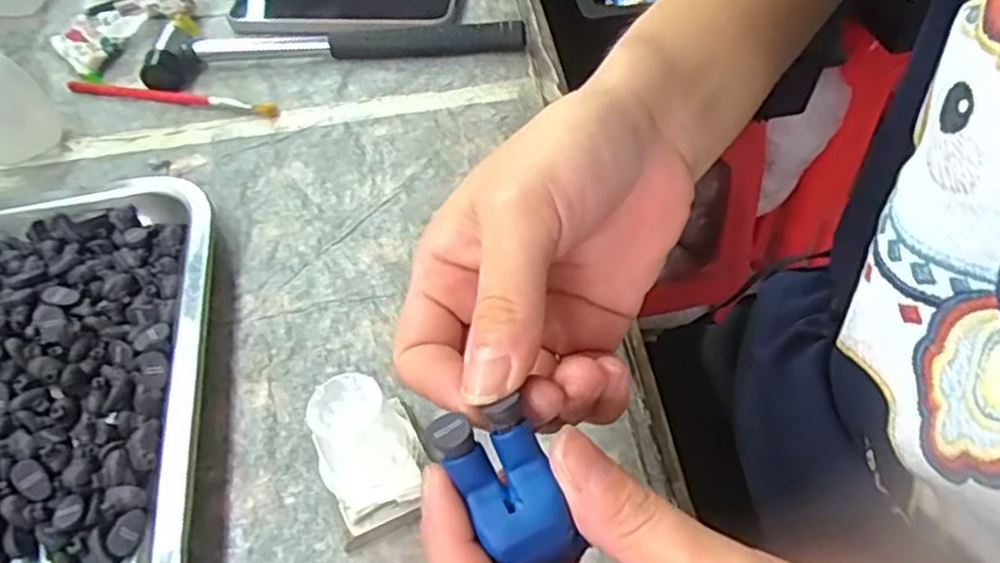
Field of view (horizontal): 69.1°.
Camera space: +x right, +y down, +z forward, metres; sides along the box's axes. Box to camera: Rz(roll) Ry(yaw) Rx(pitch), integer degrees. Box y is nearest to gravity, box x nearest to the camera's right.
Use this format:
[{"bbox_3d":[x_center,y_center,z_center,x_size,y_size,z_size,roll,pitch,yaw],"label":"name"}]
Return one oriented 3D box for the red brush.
[{"bbox_3d":[-0.218,-0.122,0.480,0.157,0.007,0.012,10,52,13],"label":"red brush"}]

